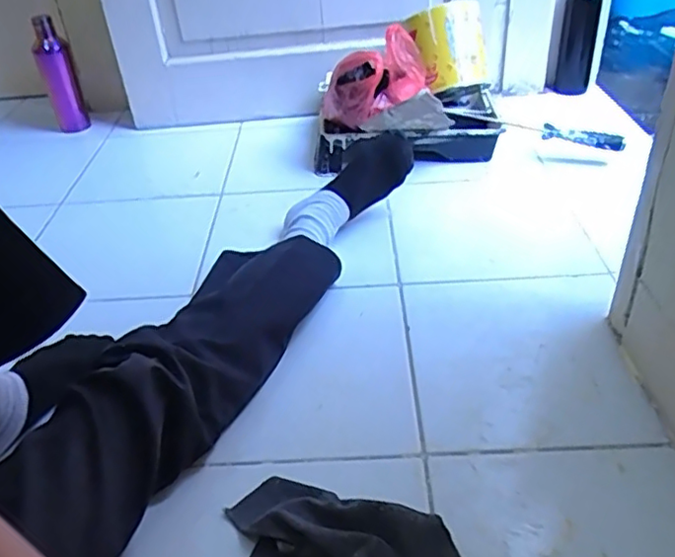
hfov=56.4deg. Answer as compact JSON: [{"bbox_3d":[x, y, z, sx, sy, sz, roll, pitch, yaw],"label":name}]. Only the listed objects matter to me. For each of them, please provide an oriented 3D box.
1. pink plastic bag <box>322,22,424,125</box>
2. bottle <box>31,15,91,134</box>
[{"bbox_3d":[0.062,-0.342,1.098,0.181,0.123,0.141,-3,35,2],"label":"pink plastic bag"},{"bbox_3d":[-0.593,-0.423,1.350,0.070,0.242,0.063,-18,38,-19],"label":"bottle"}]

